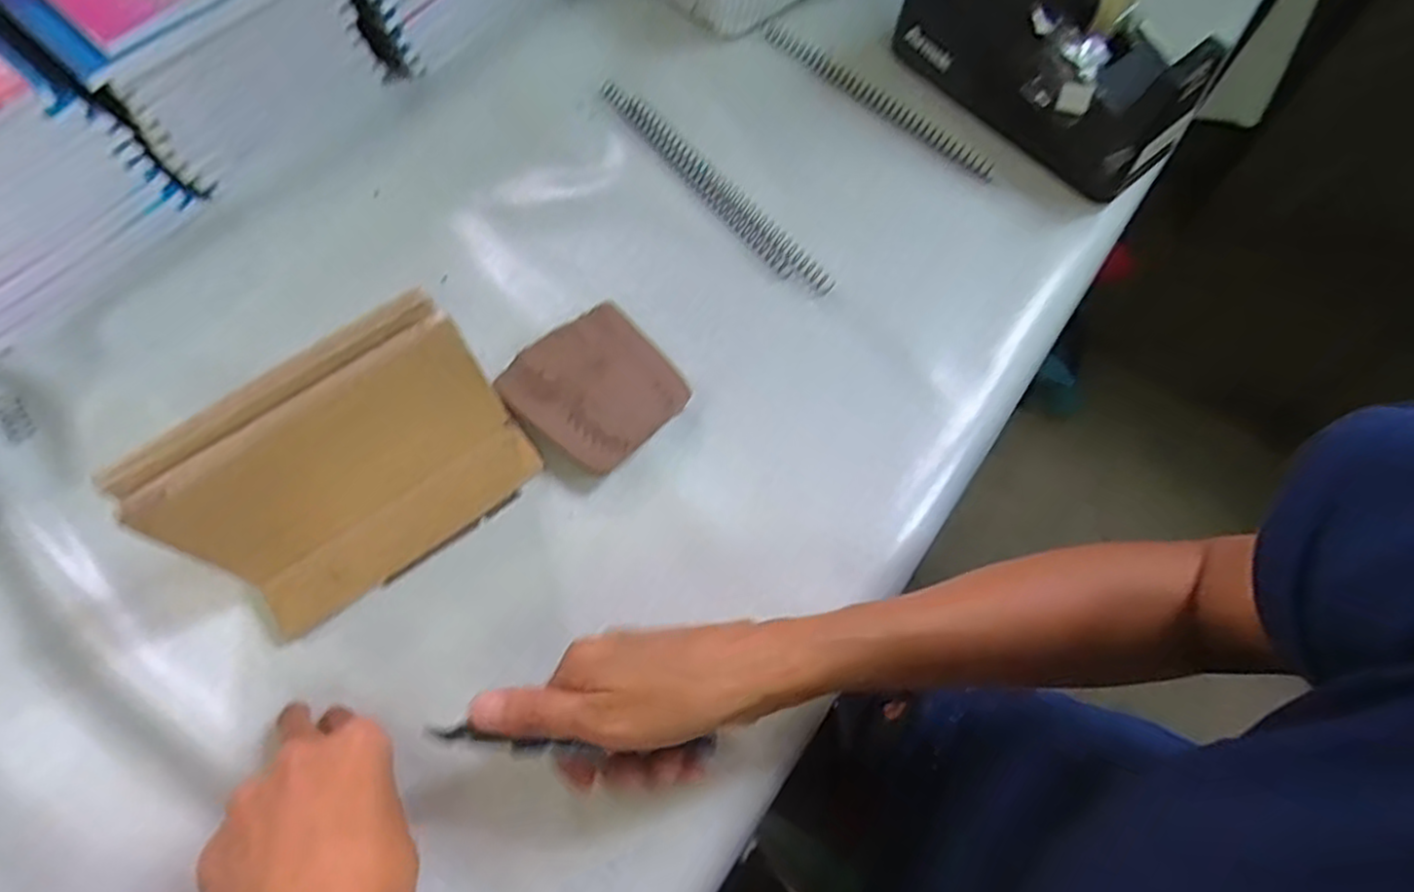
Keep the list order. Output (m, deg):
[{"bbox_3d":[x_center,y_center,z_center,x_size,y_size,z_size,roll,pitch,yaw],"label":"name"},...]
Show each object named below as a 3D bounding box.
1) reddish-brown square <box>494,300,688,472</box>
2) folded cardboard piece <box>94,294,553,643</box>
[{"bbox_3d":[-0.064,-0.034,0.434,0.089,0.024,0.086,42,74,16],"label":"reddish-brown square"},{"bbox_3d":[-0.173,0.014,0.360,0.161,0.113,0.065,-38,72,-14],"label":"folded cardboard piece"}]

